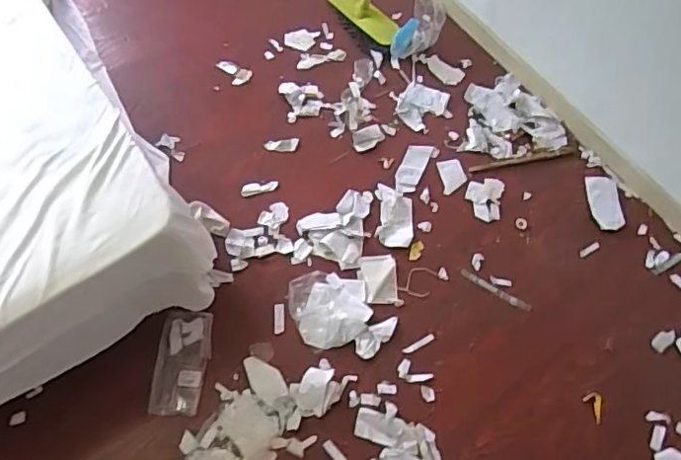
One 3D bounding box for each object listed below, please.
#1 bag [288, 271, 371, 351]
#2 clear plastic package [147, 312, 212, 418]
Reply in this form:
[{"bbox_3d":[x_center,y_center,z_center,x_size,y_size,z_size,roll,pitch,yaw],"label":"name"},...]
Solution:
[{"bbox_3d":[-0.026,0.219,1.623,0.218,0.023,0.220,-24,66,-15],"label":"bag"},{"bbox_3d":[-0.427,0.353,1.523,0.133,0.028,0.269,5,62,-1],"label":"clear plastic package"}]

